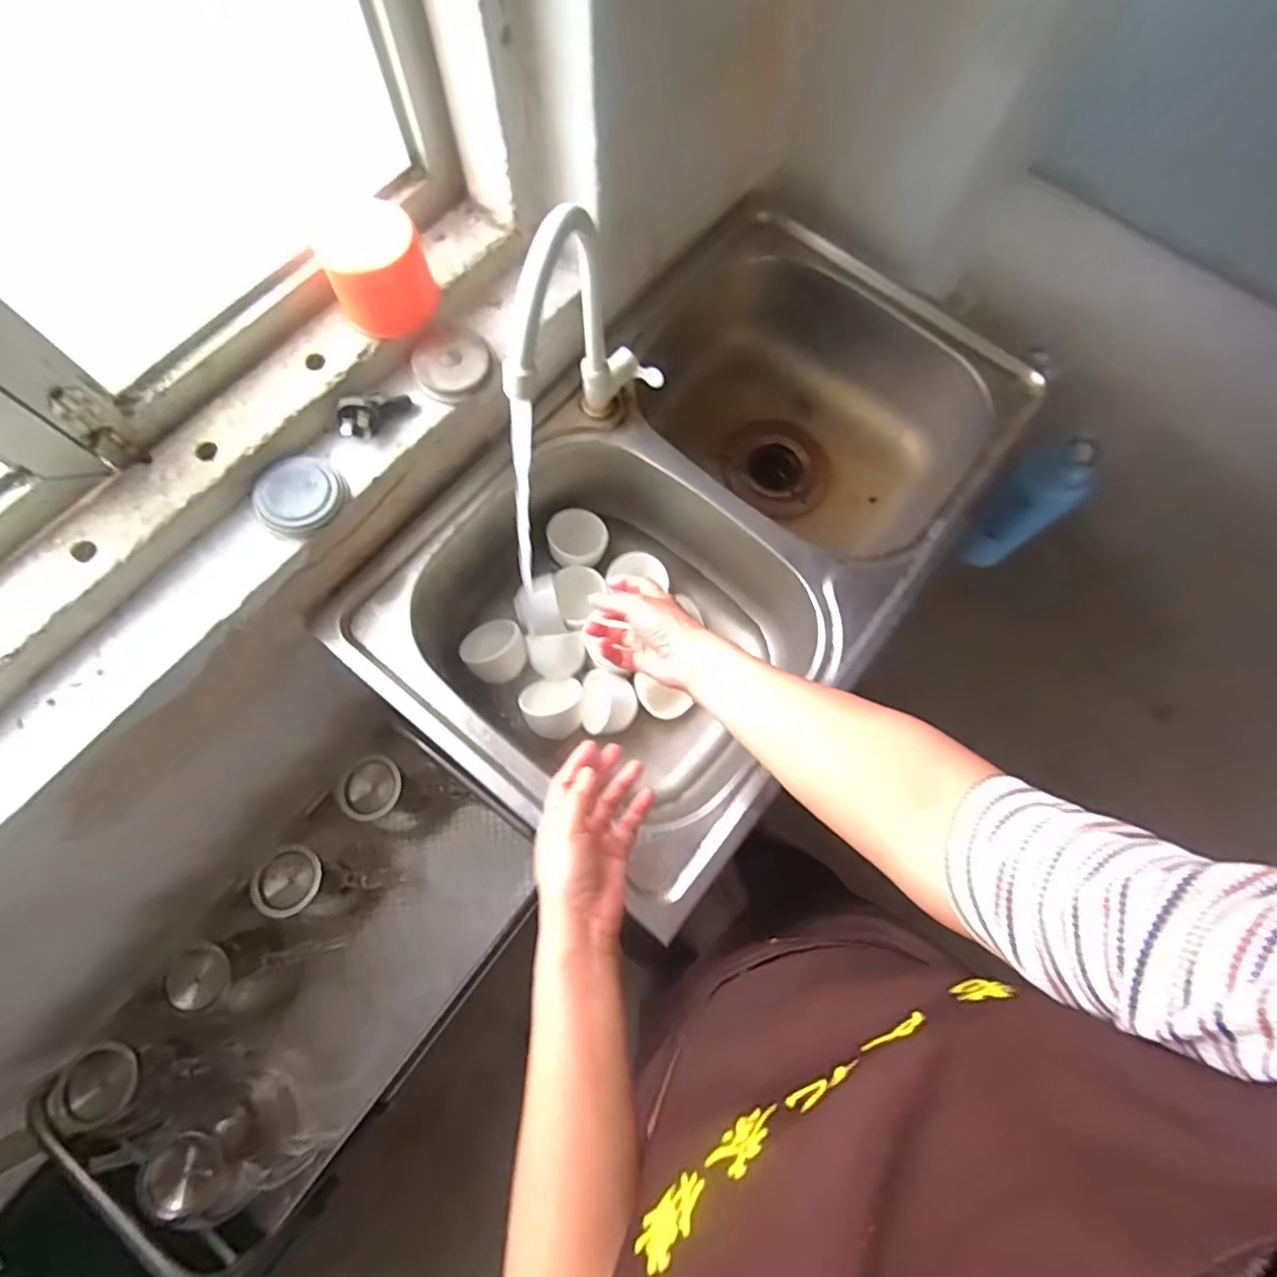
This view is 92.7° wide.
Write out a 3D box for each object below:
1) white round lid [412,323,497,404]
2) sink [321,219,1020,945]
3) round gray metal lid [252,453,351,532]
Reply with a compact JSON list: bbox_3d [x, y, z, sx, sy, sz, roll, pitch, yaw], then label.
[{"bbox_3d":[-0.185,-0.279,0.616,0.080,0.015,0.071,-33,86,-12],"label":"white round lid"},{"bbox_3d":[0.083,-0.144,0.785,0.473,0.209,0.785,35,75,8],"label":"sink"},{"bbox_3d":[-0.321,-0.138,0.574,0.068,0.022,0.078,37,76,9],"label":"round gray metal lid"}]

